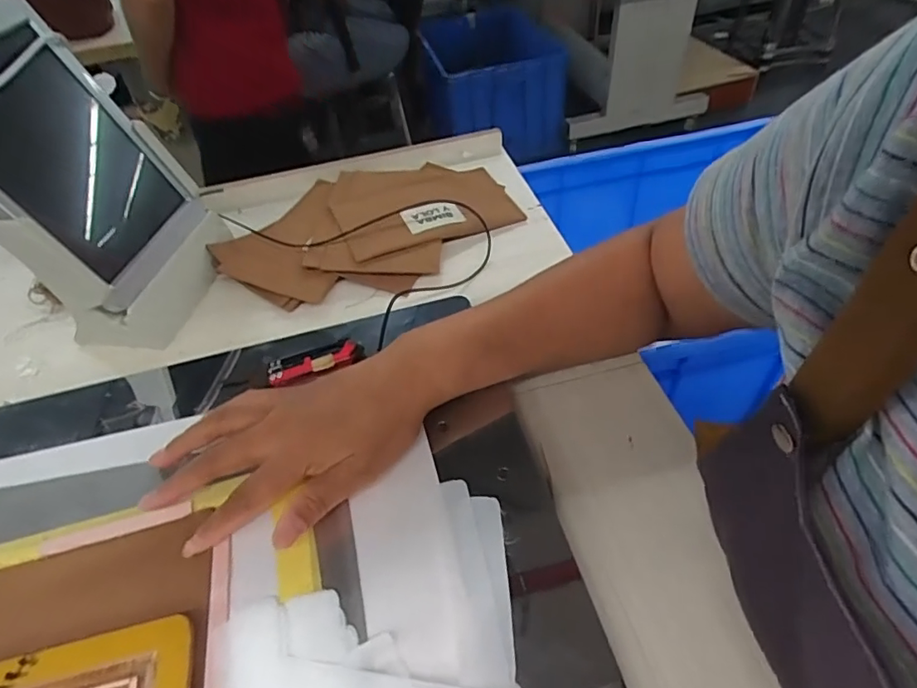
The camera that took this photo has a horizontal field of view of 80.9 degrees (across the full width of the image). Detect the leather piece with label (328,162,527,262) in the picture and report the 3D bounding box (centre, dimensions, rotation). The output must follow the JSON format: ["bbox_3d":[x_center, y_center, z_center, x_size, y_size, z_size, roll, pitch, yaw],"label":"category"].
[{"bbox_3d":[-0.041,-0.157,0.572,0.180,0.016,0.156,-14,48,-13],"label":"leather piece with label"}]

